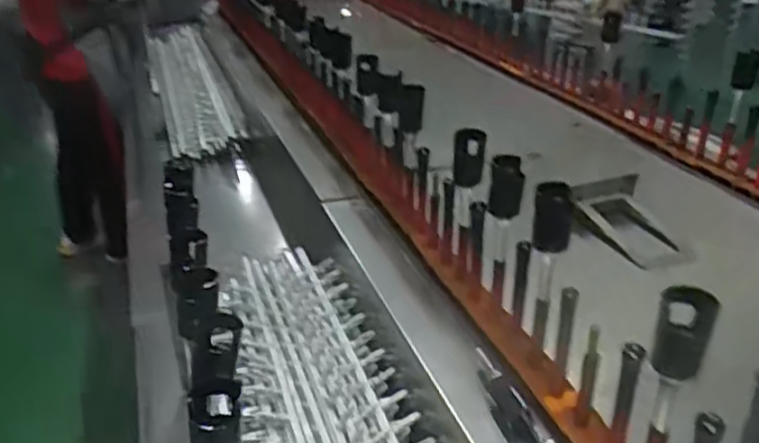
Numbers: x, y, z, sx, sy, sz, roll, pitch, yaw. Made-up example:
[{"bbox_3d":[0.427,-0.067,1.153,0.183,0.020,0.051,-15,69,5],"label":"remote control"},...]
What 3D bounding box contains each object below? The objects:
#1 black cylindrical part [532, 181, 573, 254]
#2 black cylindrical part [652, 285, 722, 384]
[{"bbox_3d":[0.186,-0.002,0.749,0.040,0.085,0.030,9,29,12],"label":"black cylindrical part"},{"bbox_3d":[0.251,0.092,0.575,0.040,0.064,0.043,2,29,-1],"label":"black cylindrical part"}]

